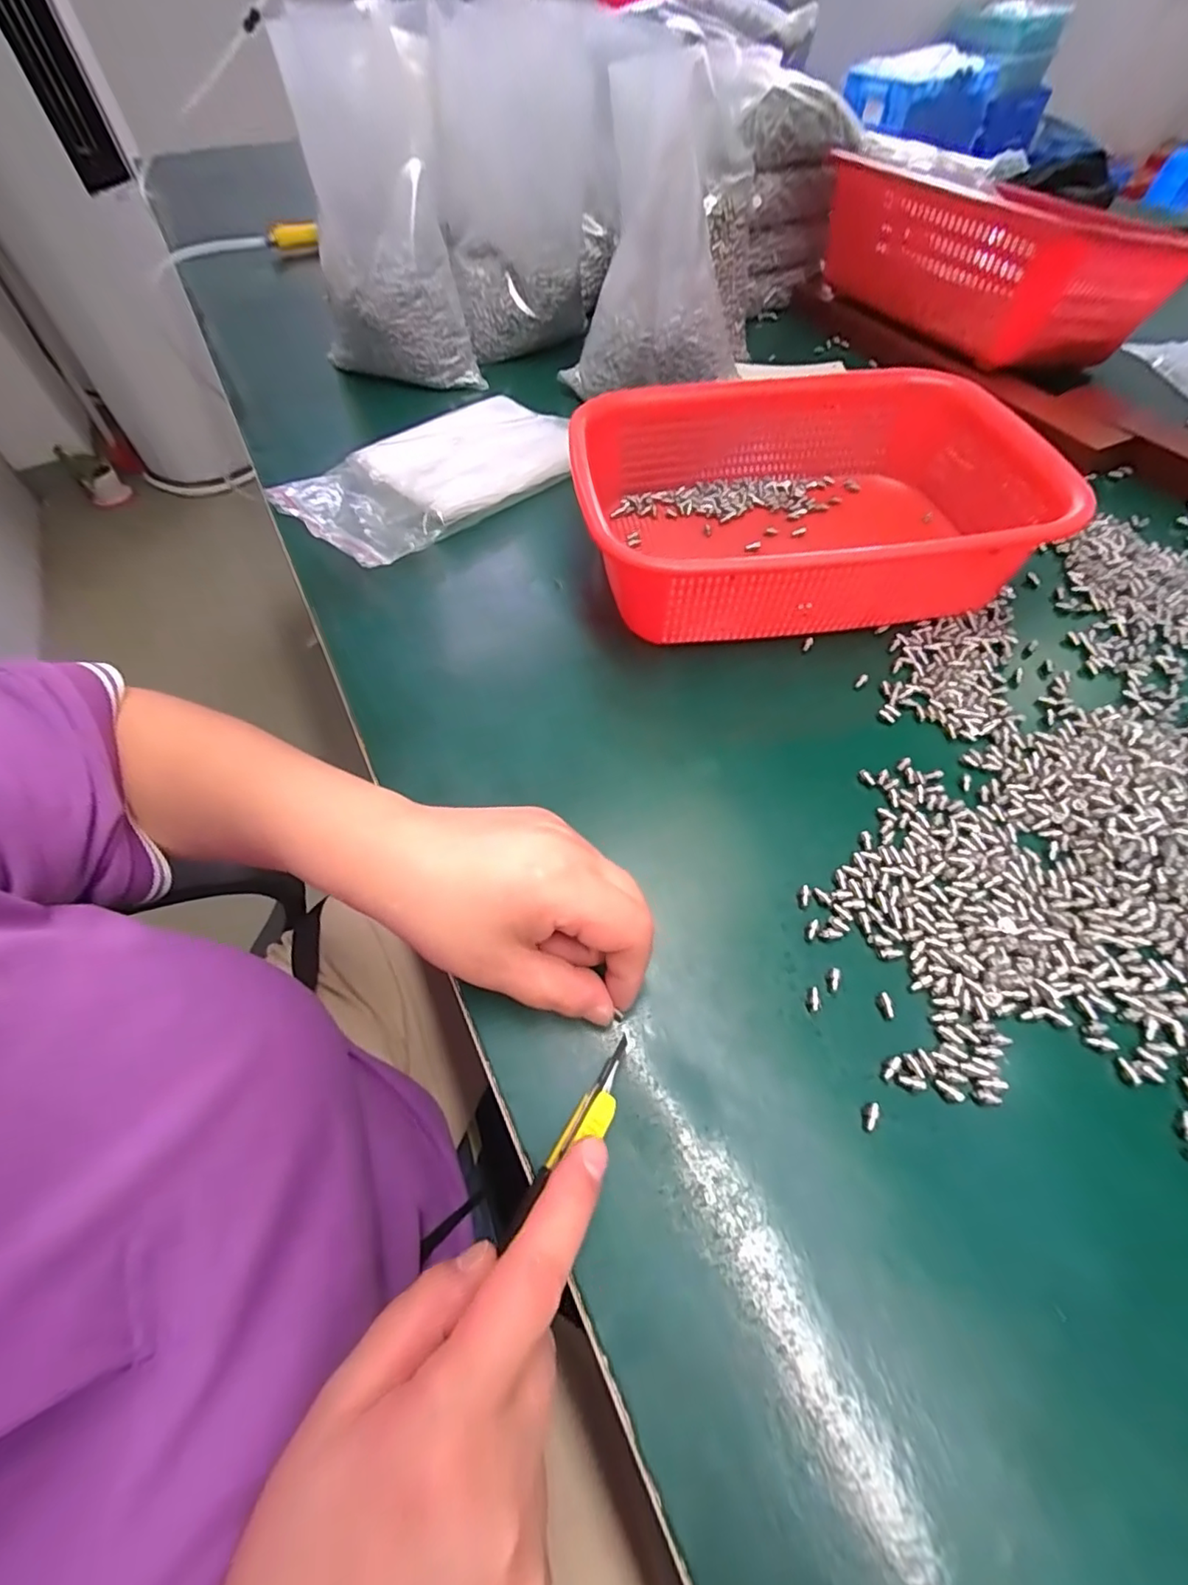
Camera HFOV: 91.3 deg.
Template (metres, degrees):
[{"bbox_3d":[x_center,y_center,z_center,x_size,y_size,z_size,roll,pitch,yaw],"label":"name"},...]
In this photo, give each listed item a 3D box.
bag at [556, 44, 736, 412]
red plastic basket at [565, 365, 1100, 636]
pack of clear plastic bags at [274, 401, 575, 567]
[{"bbox_3d":[0.043,-0.426,0.457,0.148,0.181,0.089,11,58,9],"label":"bag"},{"bbox_3d":[0.120,-0.195,0.378,0.251,0.067,0.210,-6,57,-1],"label":"red plastic basket"},{"bbox_3d":[-0.130,-0.262,0.478,0.225,0.028,0.157,-33,62,-18],"label":"pack of clear plastic bags"}]

